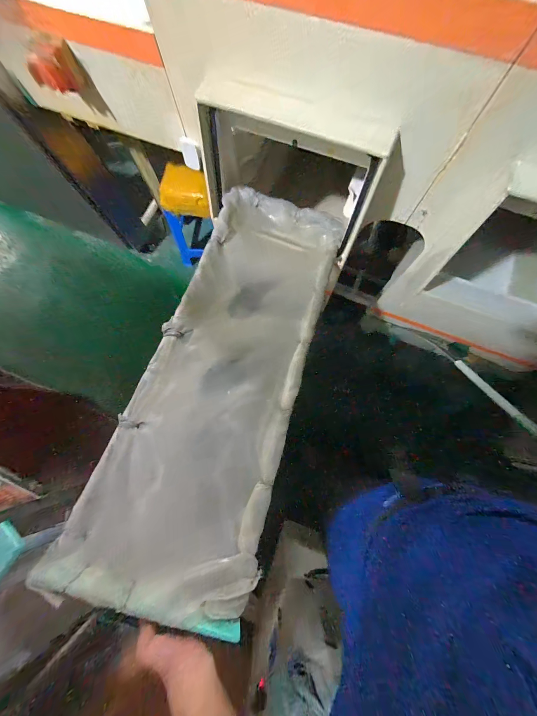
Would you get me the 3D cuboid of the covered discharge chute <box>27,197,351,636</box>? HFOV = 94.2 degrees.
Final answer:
[{"bbox_3d":[-0.077,-0.005,0.587,0.334,0.098,0.944,17,69,4],"label":"covered discharge chute"}]

